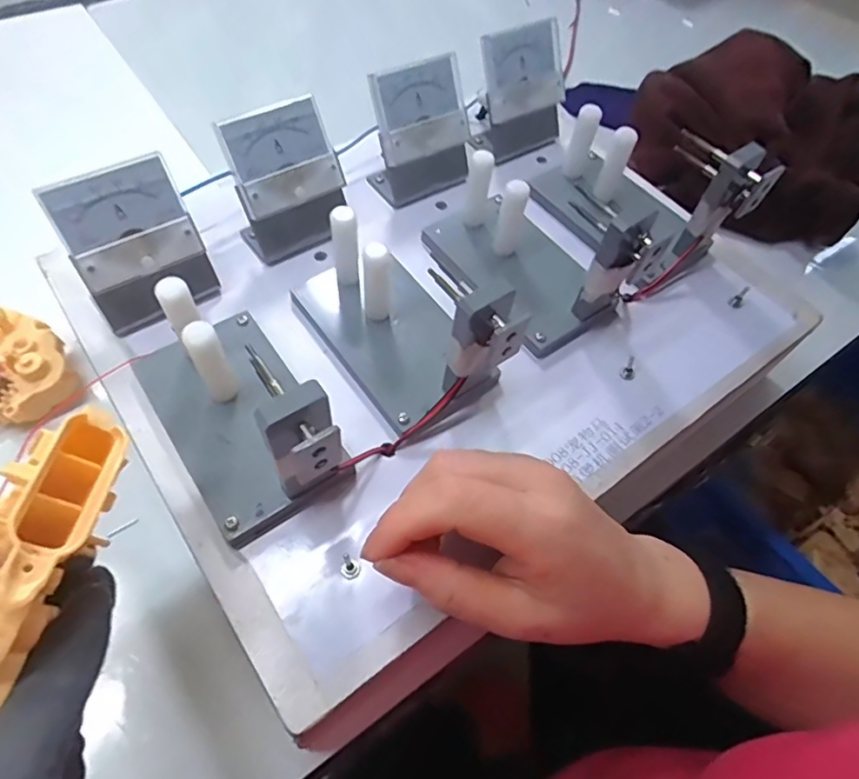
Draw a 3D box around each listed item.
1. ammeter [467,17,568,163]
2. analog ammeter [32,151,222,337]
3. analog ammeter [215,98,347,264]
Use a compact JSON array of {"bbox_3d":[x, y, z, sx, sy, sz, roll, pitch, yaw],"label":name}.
[{"bbox_3d":[0.071,-0.223,0.419,0.065,0.077,0.045,-27,64,-19],"label":"ammeter"},{"bbox_3d":[-0.160,-0.077,0.308,0.067,0.074,0.046,-33,66,-22],"label":"analog ammeter"},{"bbox_3d":[-0.089,-0.128,0.348,0.066,0.075,0.046,-31,66,-21],"label":"analog ammeter"}]

